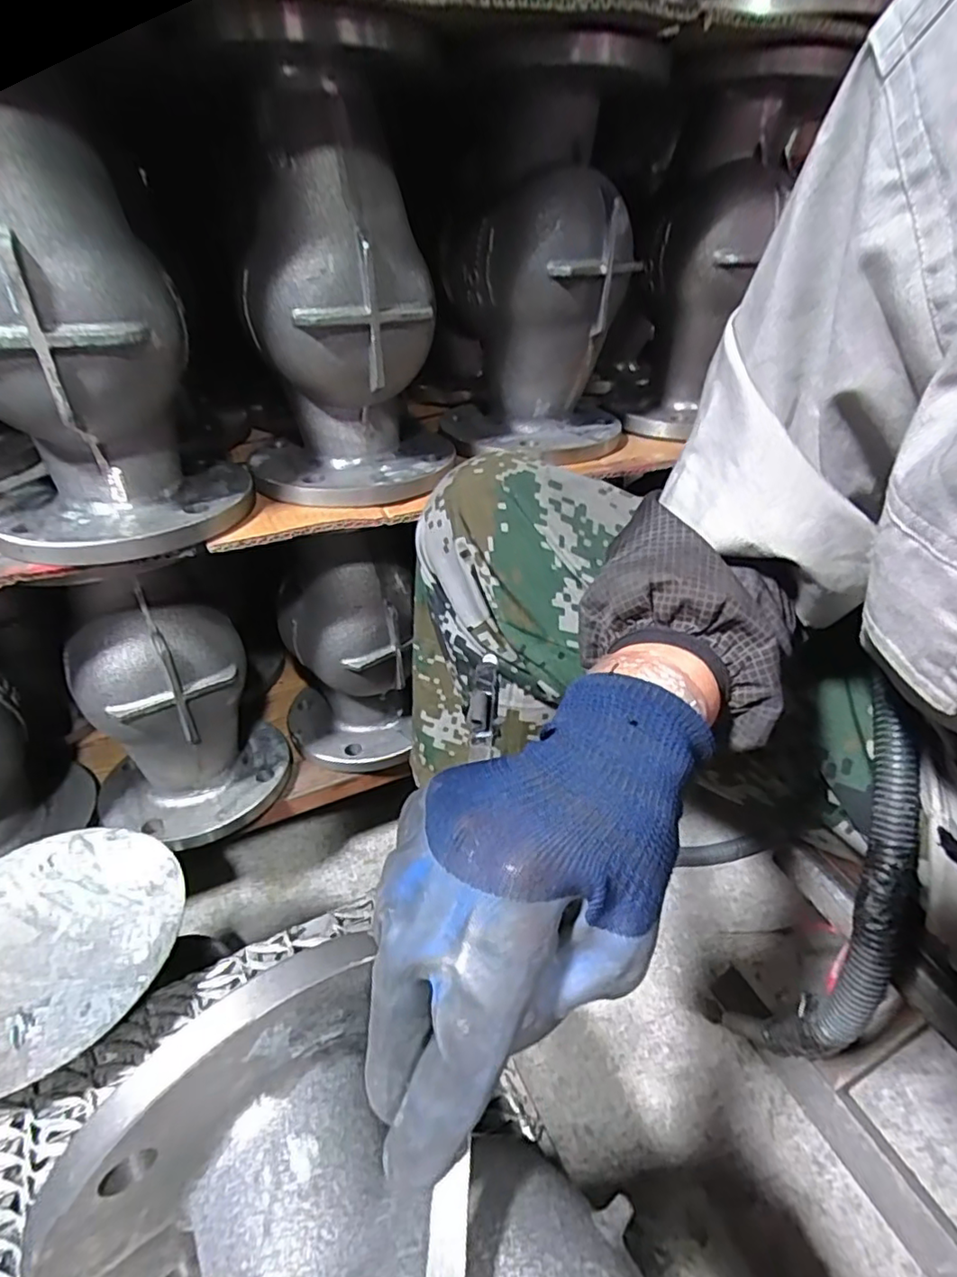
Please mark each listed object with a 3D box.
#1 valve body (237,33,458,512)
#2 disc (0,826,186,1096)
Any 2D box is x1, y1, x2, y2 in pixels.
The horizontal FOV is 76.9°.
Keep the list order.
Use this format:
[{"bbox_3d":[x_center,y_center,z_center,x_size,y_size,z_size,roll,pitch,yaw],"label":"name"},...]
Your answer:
[{"bbox_3d":[-0.107,-0.240,0.445,0.157,0.244,0.150,-6,35,-6],"label":"valve body"},{"bbox_3d":[-0.272,0.186,0.370,0.159,0.007,0.162,-1,35,1],"label":"disc"}]

